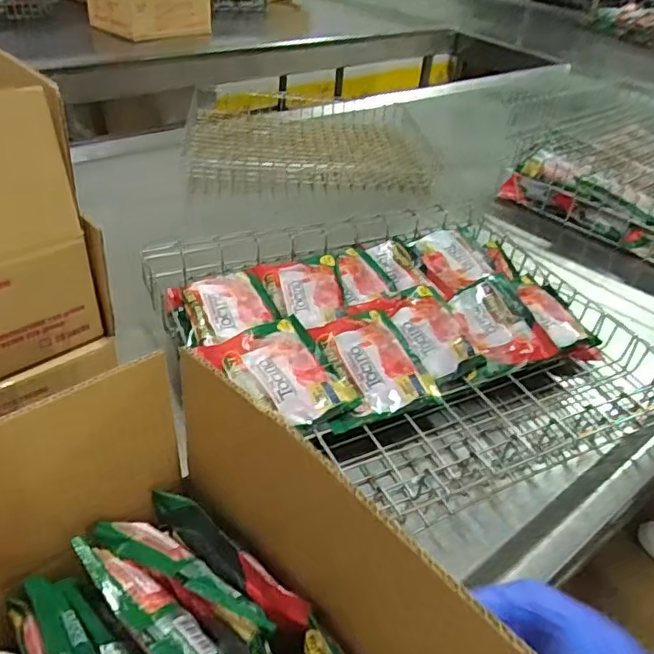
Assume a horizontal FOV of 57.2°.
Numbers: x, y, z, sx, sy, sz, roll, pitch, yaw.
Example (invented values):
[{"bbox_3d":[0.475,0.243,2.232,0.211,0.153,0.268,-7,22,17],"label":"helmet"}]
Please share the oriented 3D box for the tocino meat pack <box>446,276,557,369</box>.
[{"bbox_3d":[0.218,-0.013,0.754,0.095,0.028,0.144,-4,39,-14],"label":"tocino meat pack"}]

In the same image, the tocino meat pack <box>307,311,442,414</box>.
[{"bbox_3d":[0.055,0.037,0.678,0.098,0.033,0.133,-15,42,-26],"label":"tocino meat pack"}]

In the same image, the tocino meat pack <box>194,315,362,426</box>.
[{"bbox_3d":[-0.049,0.048,0.650,0.113,0.023,0.144,-20,45,-31],"label":"tocino meat pack"}]

